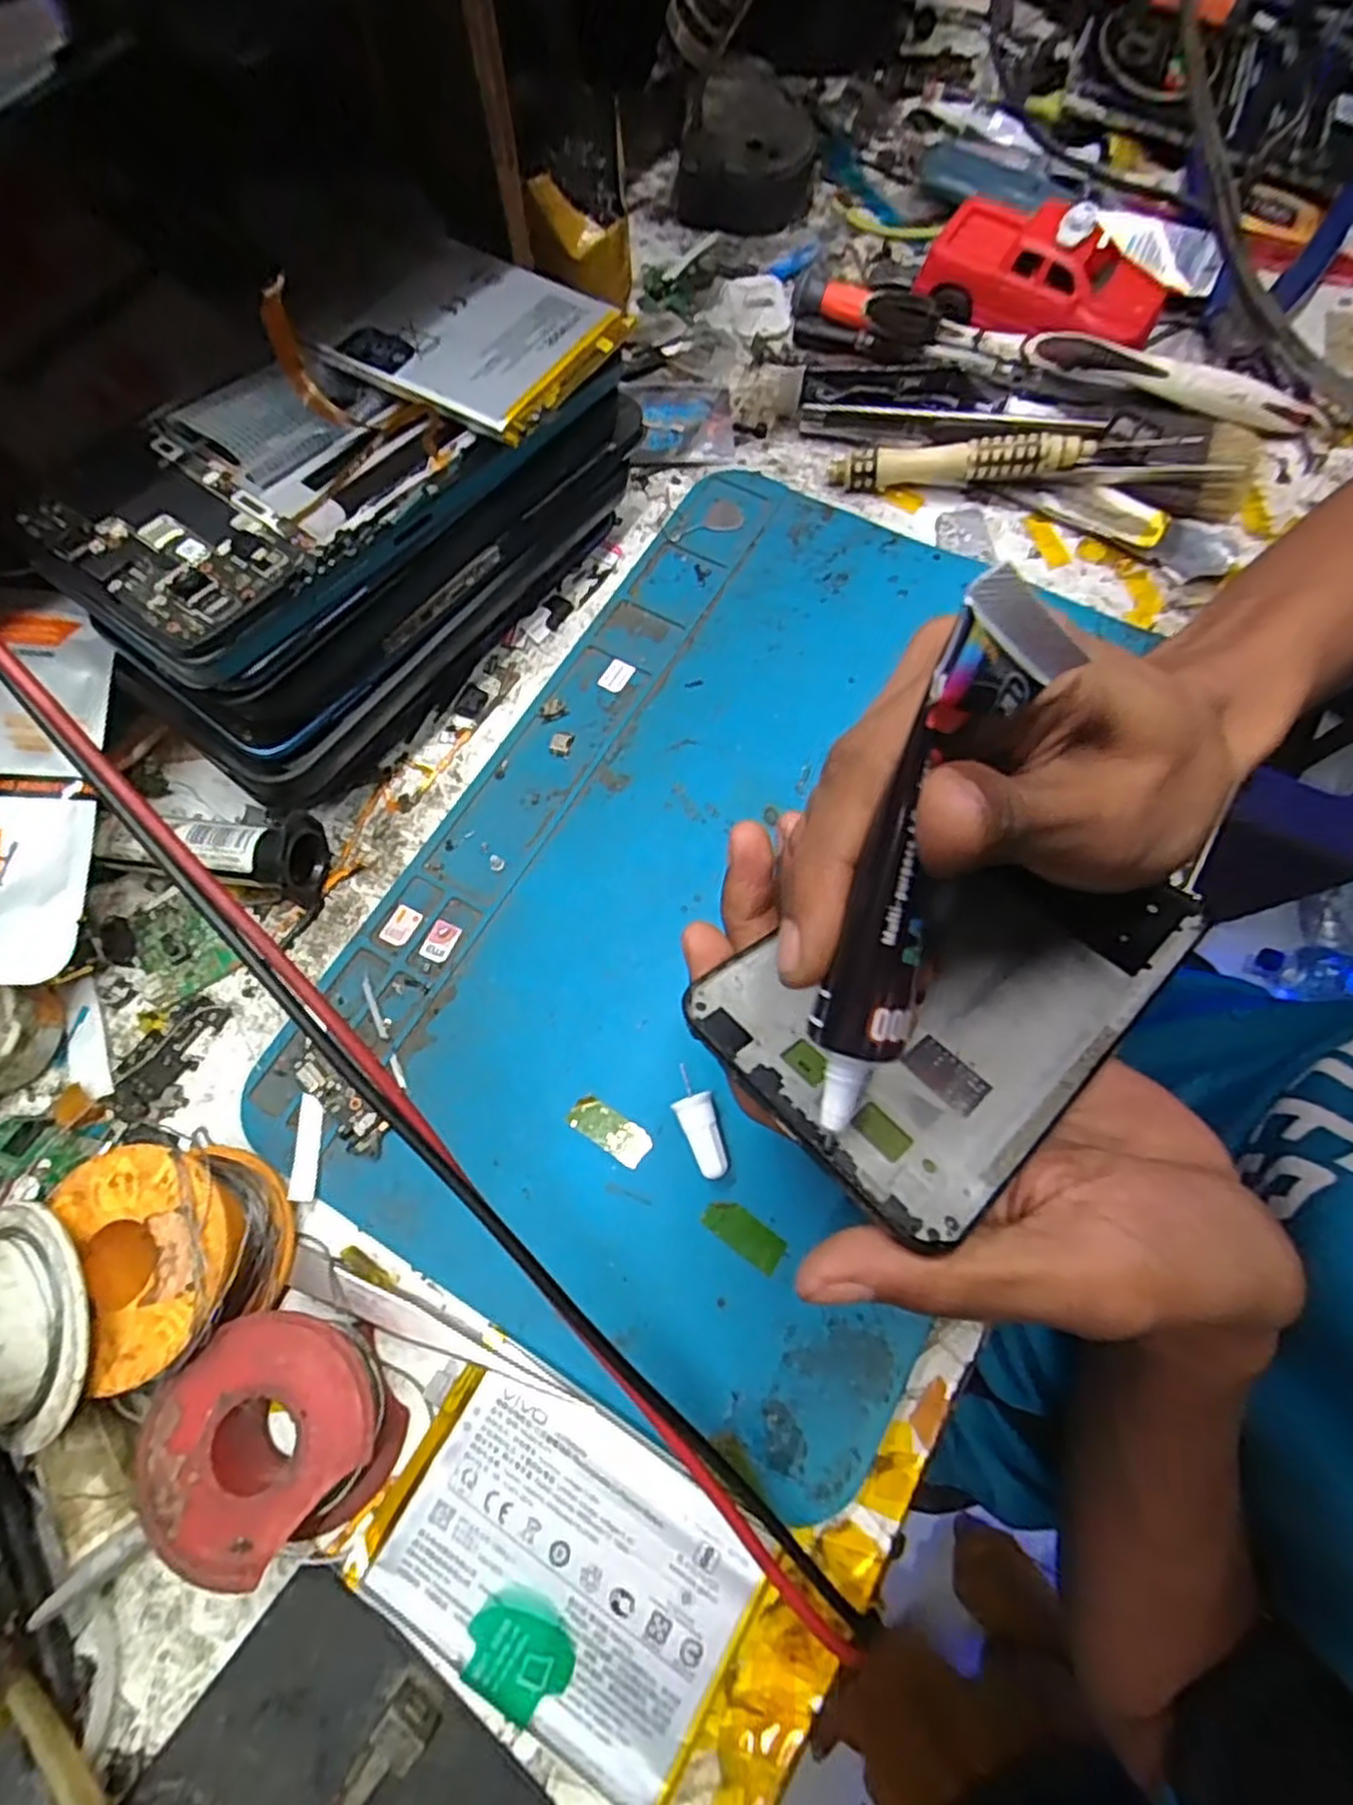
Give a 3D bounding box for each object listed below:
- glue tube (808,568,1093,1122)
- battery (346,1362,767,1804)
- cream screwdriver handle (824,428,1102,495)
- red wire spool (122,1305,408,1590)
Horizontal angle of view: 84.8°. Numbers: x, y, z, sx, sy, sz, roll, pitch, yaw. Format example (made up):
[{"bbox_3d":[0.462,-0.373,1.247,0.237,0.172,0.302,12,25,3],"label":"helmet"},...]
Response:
[{"bbox_3d":[0.044,-0.006,0.130,0.020,0.016,0.094,20,95,7],"label":"glue tube"},{"bbox_3d":[-0.027,0.155,0.174,0.083,0.005,0.059,29,74,11],"label":"battery"},{"bbox_3d":[0.105,-0.165,0.280,0.090,0.025,0.009,5,71,2],"label":"cream screwdriver handle"},{"bbox_3d":[-0.095,0.126,0.177,0.051,0.022,0.051,0,71,1],"label":"red wire spool"}]

